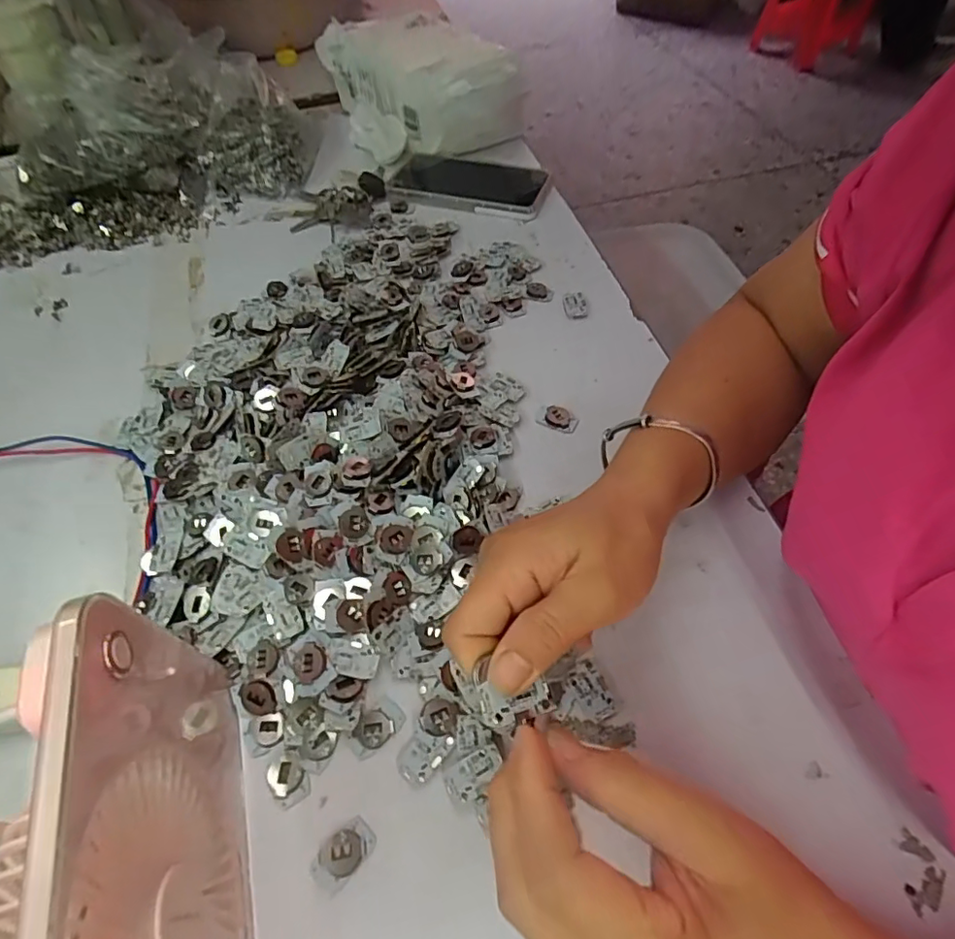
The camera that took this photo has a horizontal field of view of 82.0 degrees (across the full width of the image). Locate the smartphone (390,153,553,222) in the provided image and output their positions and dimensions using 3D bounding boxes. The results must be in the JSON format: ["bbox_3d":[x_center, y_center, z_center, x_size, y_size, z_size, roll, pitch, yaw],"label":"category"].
[{"bbox_3d":[-0.011,-0.310,0.585,0.173,0.011,0.094,19,59,15],"label":"smartphone"}]

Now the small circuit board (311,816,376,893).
[{"bbox_3d":[-0.065,0.182,0.262,0.020,0.004,0.030,38,65,25],"label":"small circuit board"}]

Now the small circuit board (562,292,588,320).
[{"bbox_3d":[0.084,-0.142,0.473,0.018,0.004,0.029,-5,56,0],"label":"small circuit board"}]

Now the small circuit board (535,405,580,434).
[{"bbox_3d":[0.059,-0.038,0.403,0.029,0.004,0.020,13,57,12],"label":"small circuit board"}]

